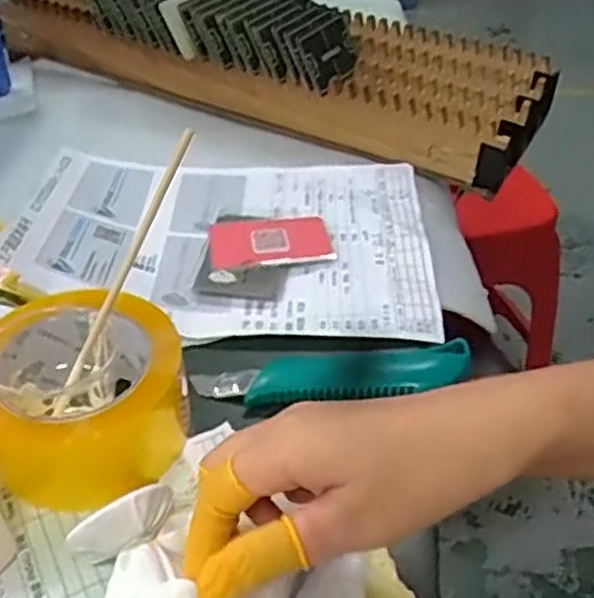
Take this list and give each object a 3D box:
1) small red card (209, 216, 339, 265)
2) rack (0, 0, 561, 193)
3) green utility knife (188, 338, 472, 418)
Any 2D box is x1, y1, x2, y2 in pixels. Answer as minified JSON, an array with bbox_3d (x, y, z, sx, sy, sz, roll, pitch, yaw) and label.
[{"bbox_3d":[-0.020,-0.044,0.540,0.085,0.004,0.056,-4,44,-8],"label":"small red card"},{"bbox_3d":[-0.039,-0.247,0.737,0.548,0.061,0.172,22,45,22],"label":"rack"},{"bbox_3d":[0.021,0.043,0.436,0.159,0.016,0.040,-2,41,-4],"label":"green utility knife"}]

